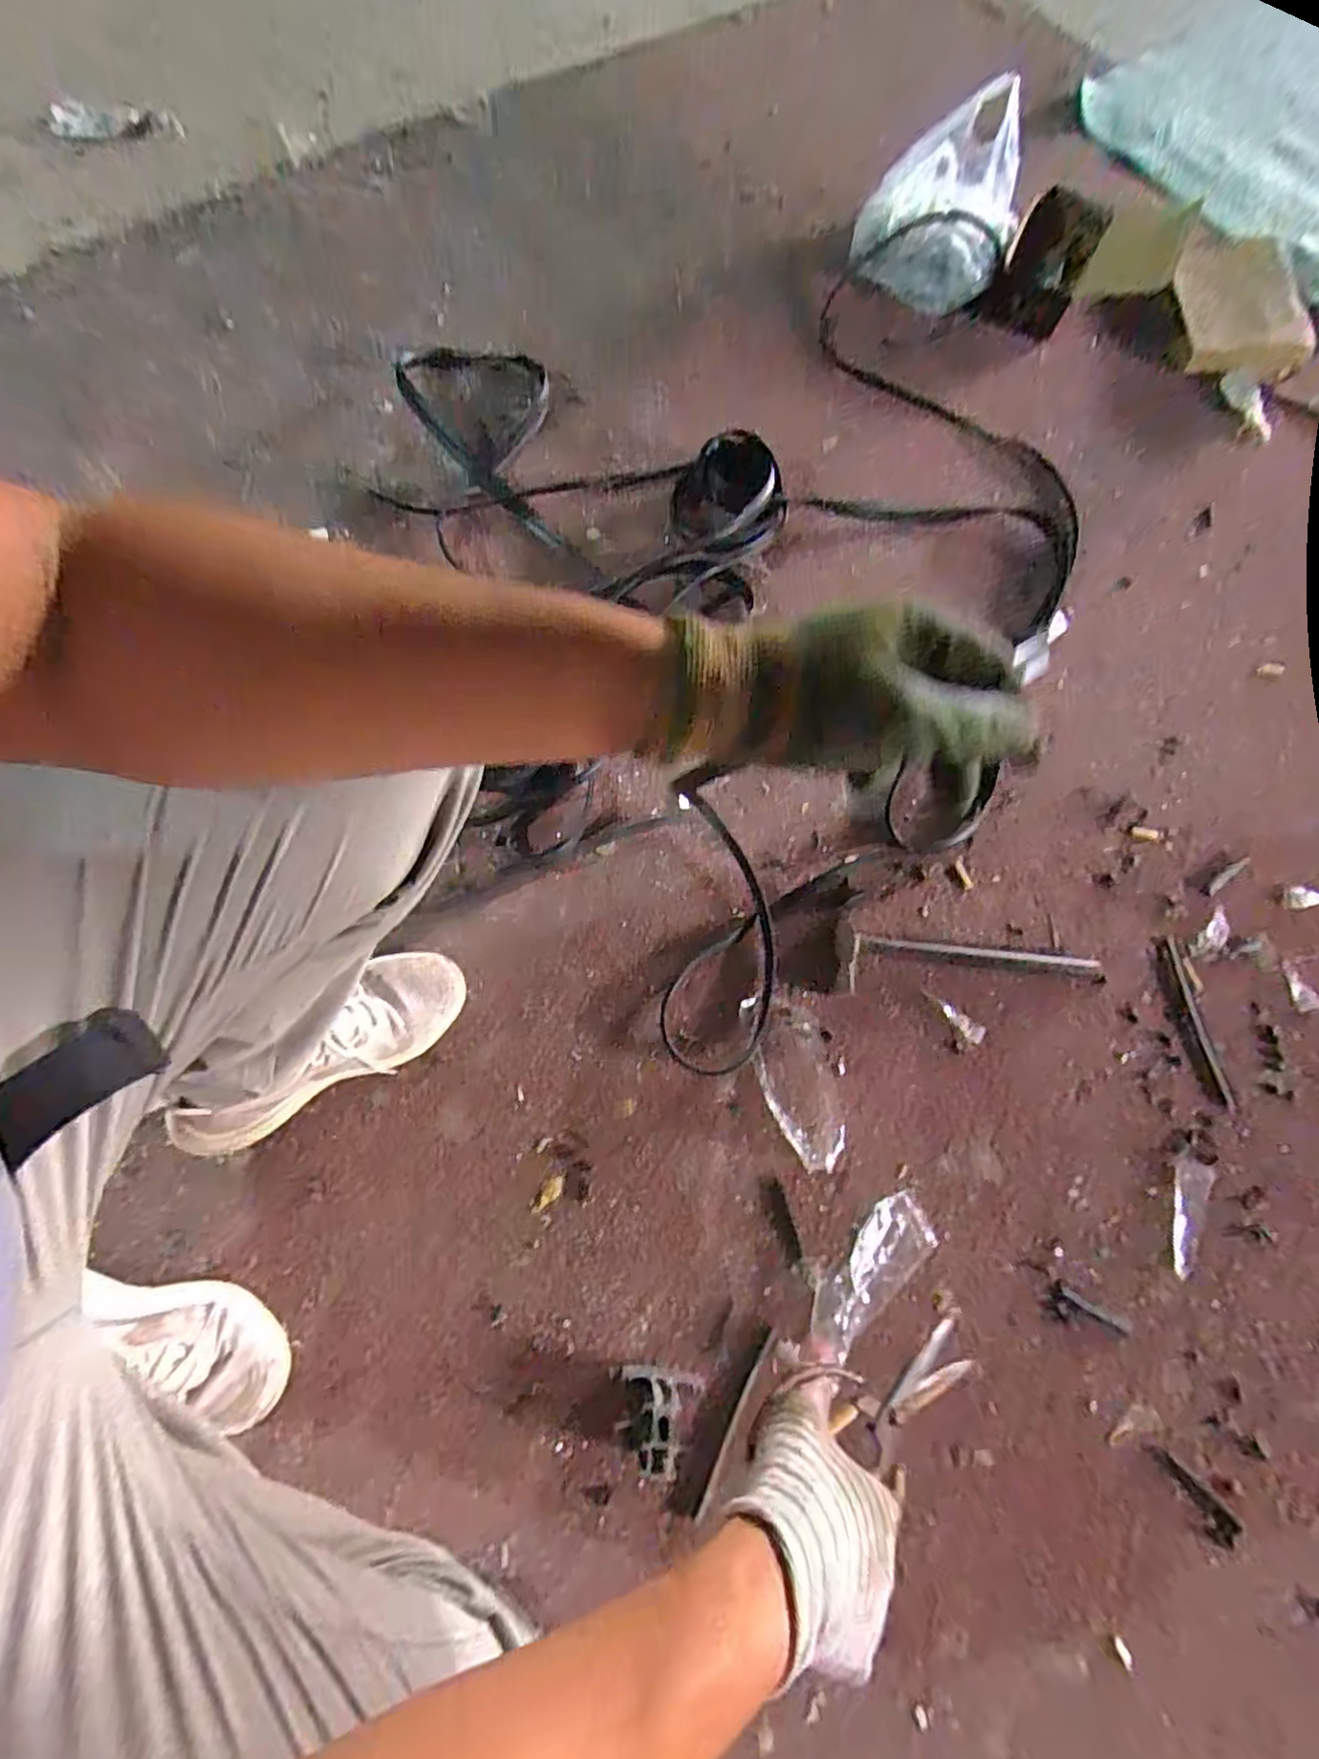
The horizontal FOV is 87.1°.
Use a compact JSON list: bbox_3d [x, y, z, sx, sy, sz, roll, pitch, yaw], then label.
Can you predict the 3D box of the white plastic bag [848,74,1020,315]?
[{"bbox_3d":[0.450,-1.074,1.094,0.234,0.131,0.304,25,71,6],"label":"white plastic bag"}]

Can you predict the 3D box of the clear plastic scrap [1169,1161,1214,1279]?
[{"bbox_3d":[0.535,0.340,0.702,0.038,0.004,0.111,23,71,5],"label":"clear plastic scrap"}]

